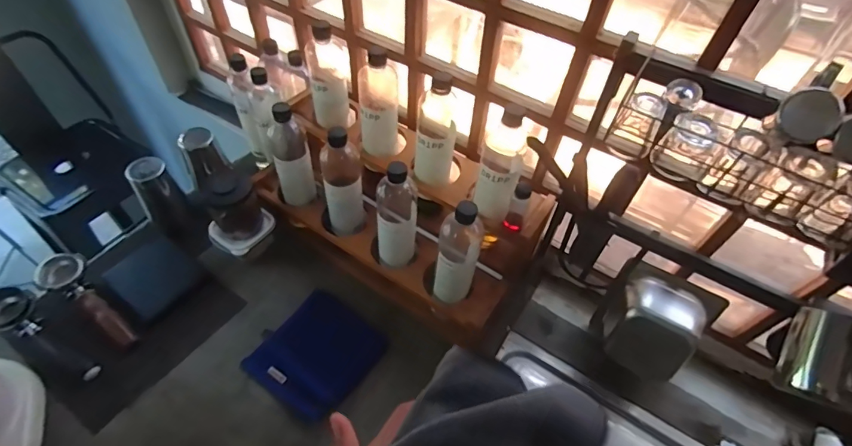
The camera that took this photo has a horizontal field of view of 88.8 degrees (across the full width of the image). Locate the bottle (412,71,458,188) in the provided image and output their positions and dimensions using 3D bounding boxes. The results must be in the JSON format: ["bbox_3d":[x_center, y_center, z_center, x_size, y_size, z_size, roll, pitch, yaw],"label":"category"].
[{"bbox_3d":[0.017,-0.149,0.707,0.063,0.192,0.065,6,51,1],"label":"bottle"}]

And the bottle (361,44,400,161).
[{"bbox_3d":[-0.078,-0.199,0.733,0.061,0.177,0.057,1,51,-3],"label":"bottle"}]

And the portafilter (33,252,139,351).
[{"bbox_3d":[-0.594,0.136,0.770,0.234,0.051,0.071,32,56,20],"label":"portafilter"}]

